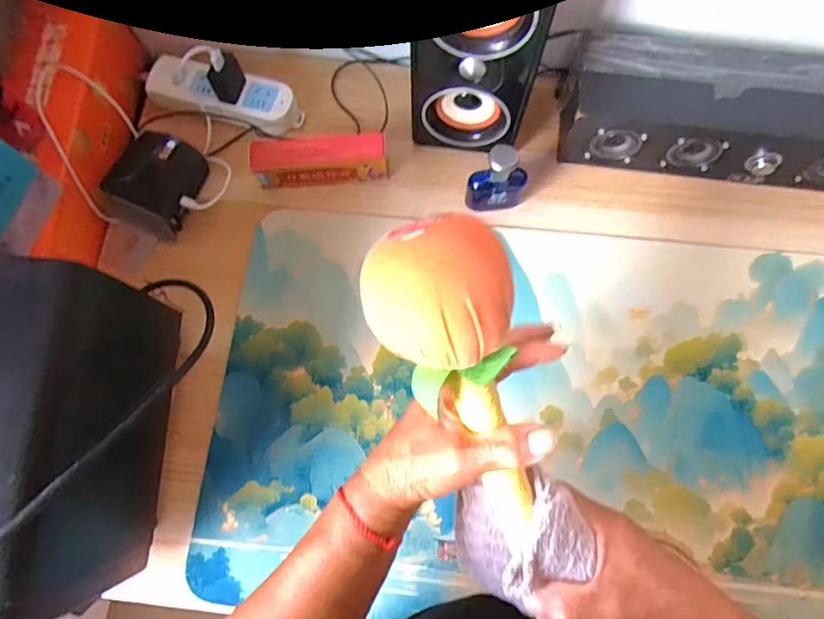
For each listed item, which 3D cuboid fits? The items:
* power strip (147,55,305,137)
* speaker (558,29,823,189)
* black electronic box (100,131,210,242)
[{"bbox_3d":[-0.212,-0.240,0.590,0.170,0.031,0.064,16,74,6],"label":"power strip"},{"bbox_3d":[0.367,-0.200,0.545,0.402,0.089,0.117,9,74,4],"label":"speaker"},{"bbox_3d":[-0.271,-0.136,0.553,0.081,0.033,0.099,24,75,8],"label":"black electronic box"}]

